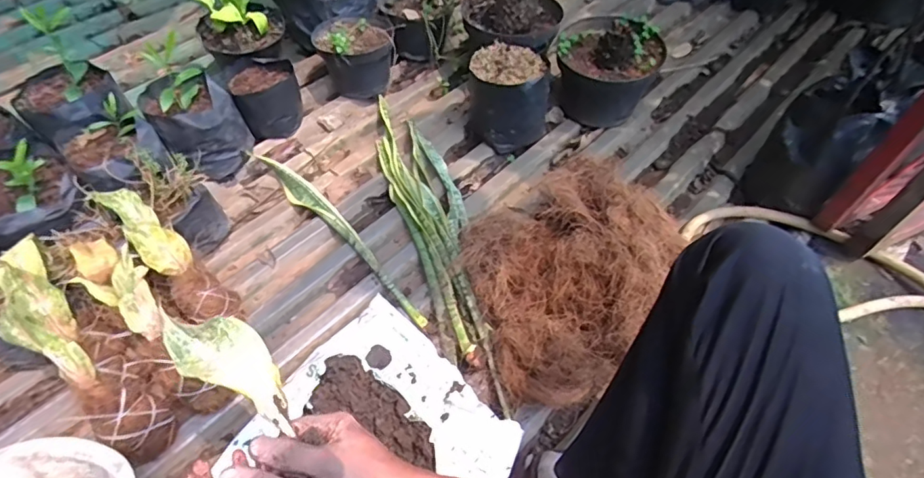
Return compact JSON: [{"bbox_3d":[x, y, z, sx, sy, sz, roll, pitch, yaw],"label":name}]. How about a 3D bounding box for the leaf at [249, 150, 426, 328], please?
[{"bbox_3d":[-0.215,-0.012,0.948,0.044,0.032,0.473,-36,65,-28],"label":"leaf"}]

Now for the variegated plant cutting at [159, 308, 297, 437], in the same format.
[{"bbox_3d":[-0.206,0.106,0.465,0.161,0.030,0.059,24,55,24],"label":"variegated plant cutting"}]

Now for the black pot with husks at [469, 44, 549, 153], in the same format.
[{"bbox_3d":[0.093,-0.277,1.078,0.165,0.172,0.134,11,53,2],"label":"black pot with husks"}]

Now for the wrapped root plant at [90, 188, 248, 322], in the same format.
[{"bbox_3d":[-0.453,0.026,0.805,0.291,0.061,0.073,46,61,2],"label":"wrapped root plant"}]

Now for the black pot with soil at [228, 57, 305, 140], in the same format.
[{"bbox_3d":[-0.405,-0.289,1.098,0.129,0.117,0.121,3,53,-4],"label":"black pot with soil"}]

